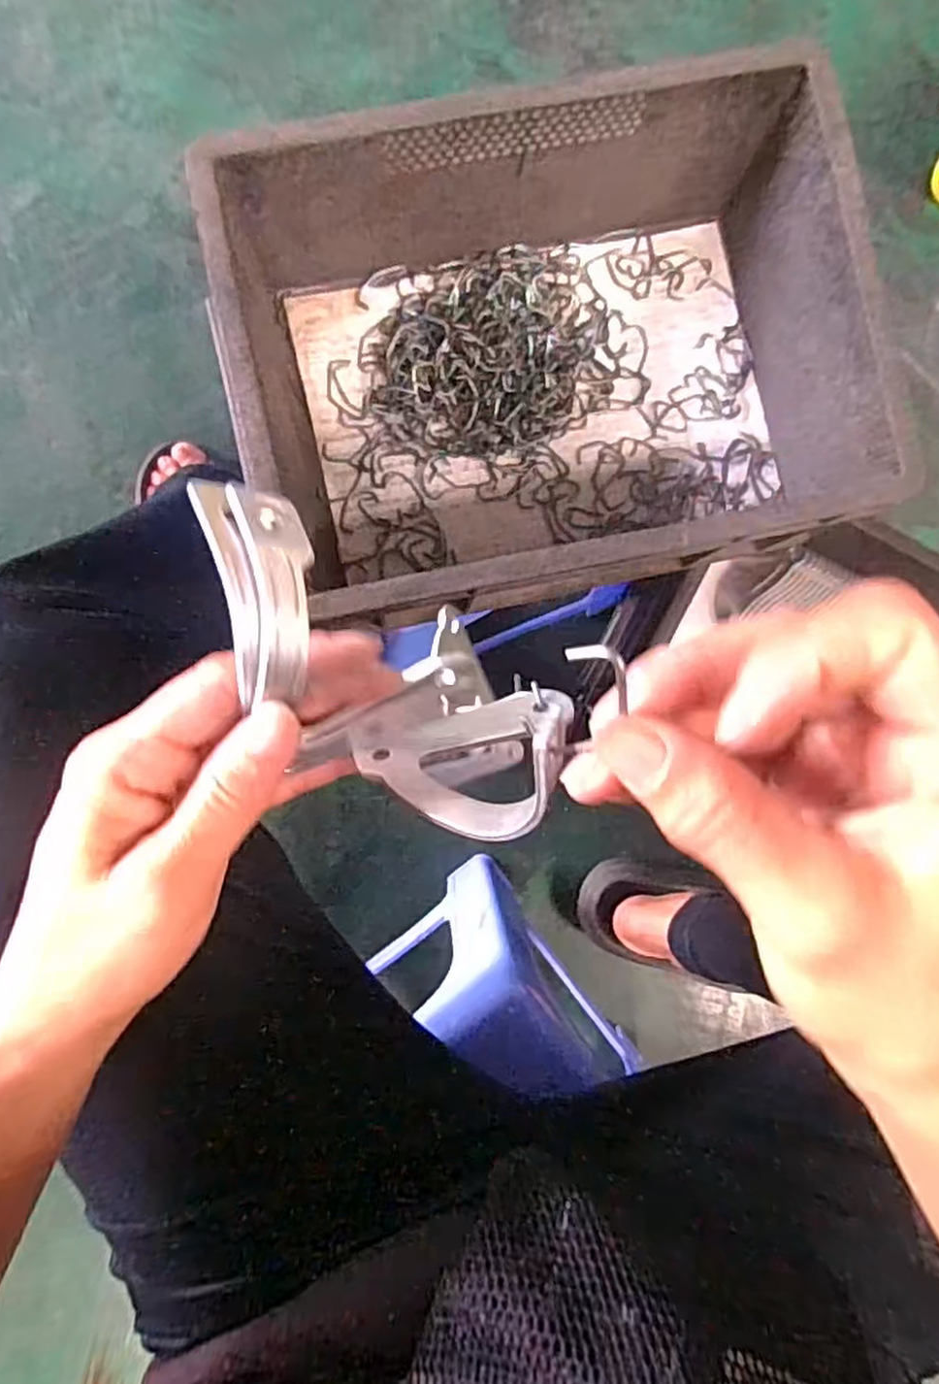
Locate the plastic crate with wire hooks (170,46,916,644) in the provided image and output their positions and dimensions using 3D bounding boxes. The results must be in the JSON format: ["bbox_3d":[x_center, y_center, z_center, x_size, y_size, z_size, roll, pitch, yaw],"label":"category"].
[{"bbox_3d":[0.042,-0.184,0.421,0.327,0.121,0.242,-12,89,-4],"label":"plastic crate with wire hooks"}]

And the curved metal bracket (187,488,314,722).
[{"bbox_3d":[-0.053,-0.026,0.186,0.024,0.013,0.056,-10,90,-5],"label":"curved metal bracket"}]

